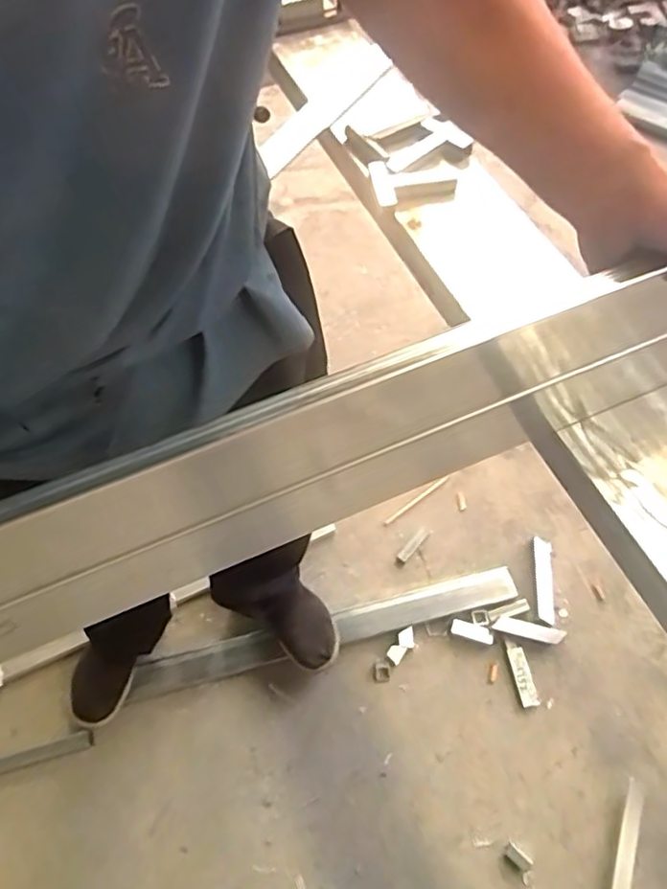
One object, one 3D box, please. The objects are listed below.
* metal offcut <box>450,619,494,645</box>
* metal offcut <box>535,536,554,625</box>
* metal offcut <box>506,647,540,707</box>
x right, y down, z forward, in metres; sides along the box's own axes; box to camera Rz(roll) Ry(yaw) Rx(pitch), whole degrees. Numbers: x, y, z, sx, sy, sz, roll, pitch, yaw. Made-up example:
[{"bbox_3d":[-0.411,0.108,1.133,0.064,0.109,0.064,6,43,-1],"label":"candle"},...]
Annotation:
[{"bbox_3d":[0.259,0.348,1.184,0.079,0.020,0.027,13,61,26],"label":"metal offcut"},{"bbox_3d":[0.408,0.266,1.238,0.028,0.032,0.169,4,59,6],"label":"metal offcut"},{"bbox_3d":[0.346,0.423,1.157,0.031,0.010,0.101,-14,67,1],"label":"metal offcut"}]

